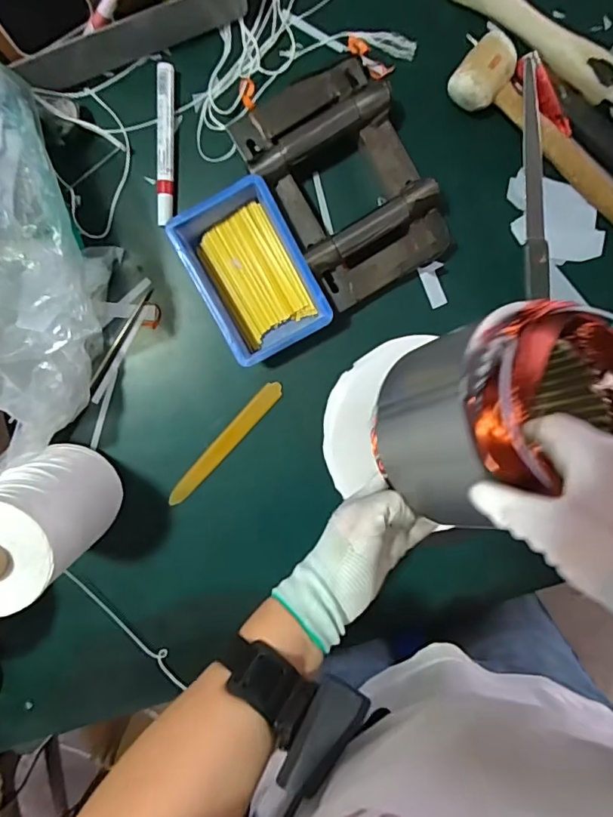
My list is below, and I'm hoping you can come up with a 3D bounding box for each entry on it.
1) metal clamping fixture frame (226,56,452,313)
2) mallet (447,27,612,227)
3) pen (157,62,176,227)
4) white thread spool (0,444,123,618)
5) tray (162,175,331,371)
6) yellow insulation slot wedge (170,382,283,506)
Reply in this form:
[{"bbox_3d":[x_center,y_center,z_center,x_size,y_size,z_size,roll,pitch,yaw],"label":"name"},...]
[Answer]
[{"bbox_3d":[0.036,-0.209,0.468,0.134,0.053,0.198,-31,97,2],"label":"metal clamping fixture frame"},{"bbox_3d":[0.242,-0.241,0.473,0.249,0.044,0.059,39,94,-6],"label":"mallet"},{"bbox_3d":[-0.134,-0.249,0.477,0.015,0.016,0.140,3,97,-2],"label":"pen"},{"bbox_3d":[-0.230,0.096,0.436,0.093,0.172,0.093,0,97,-2],"label":"white thread spool"},{"bbox_3d":[-0.051,-0.126,0.474,0.097,0.054,0.148,-28,97,2],"label":"tray"},{"bbox_3d":[-0.085,0.036,0.517,0.019,0.010,0.163,43,94,-6],"label":"yellow insulation slot wedge"}]

